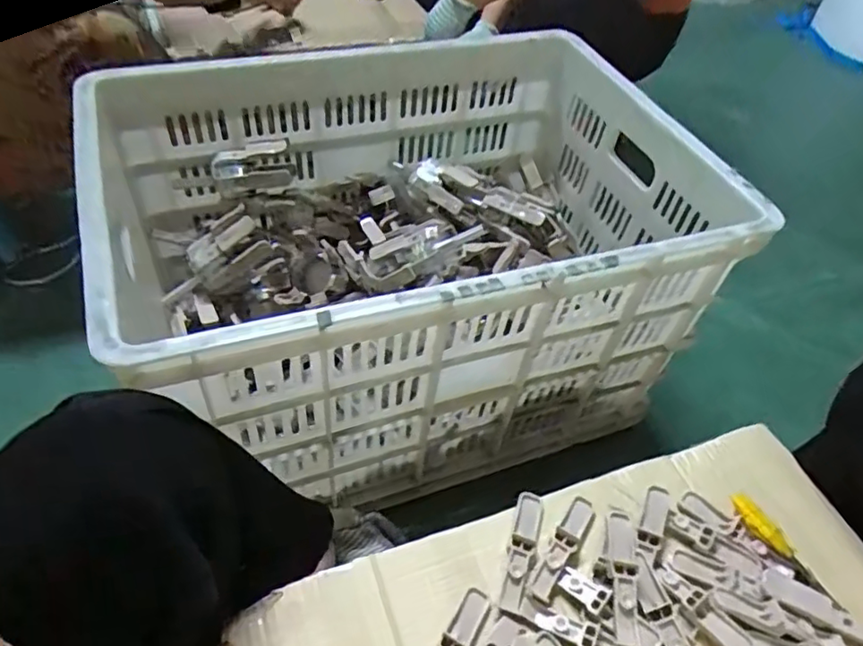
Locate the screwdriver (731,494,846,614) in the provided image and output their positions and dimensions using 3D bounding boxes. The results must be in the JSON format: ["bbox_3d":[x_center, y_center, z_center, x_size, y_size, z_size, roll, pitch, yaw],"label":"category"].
[{"bbox_3d":[0.287,0.186,0.486,0.017,0.019,0.101,-29,72,-28],"label":"screwdriver"}]

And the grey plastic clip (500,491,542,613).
[{"bbox_3d":[0.073,0.178,0.475,0.020,0.007,0.097,15,48,7],"label":"grey plastic clip"}]

